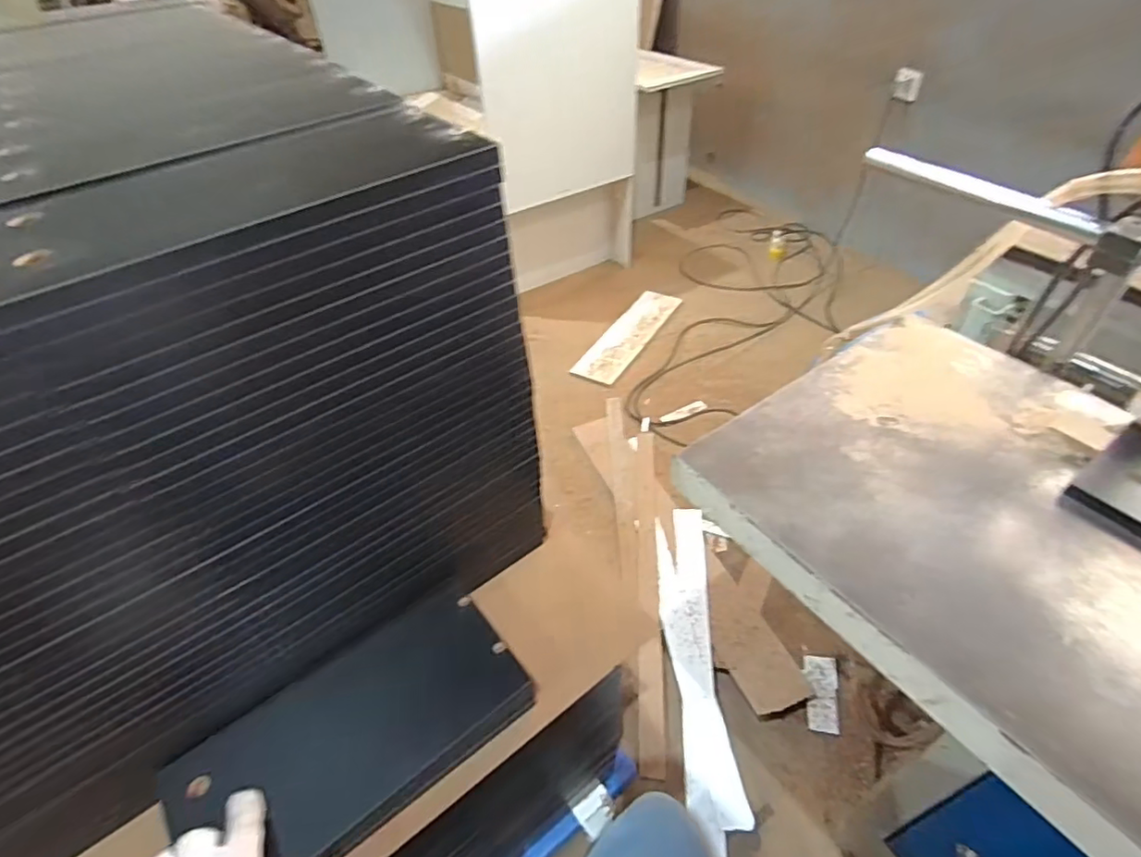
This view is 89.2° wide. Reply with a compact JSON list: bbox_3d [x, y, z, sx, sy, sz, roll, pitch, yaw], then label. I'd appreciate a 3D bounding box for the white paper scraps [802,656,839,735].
[{"bbox_3d":[0.477,0.503,1.100,0.057,0.005,0.131,0,59,18],"label":"white paper scraps"}]

